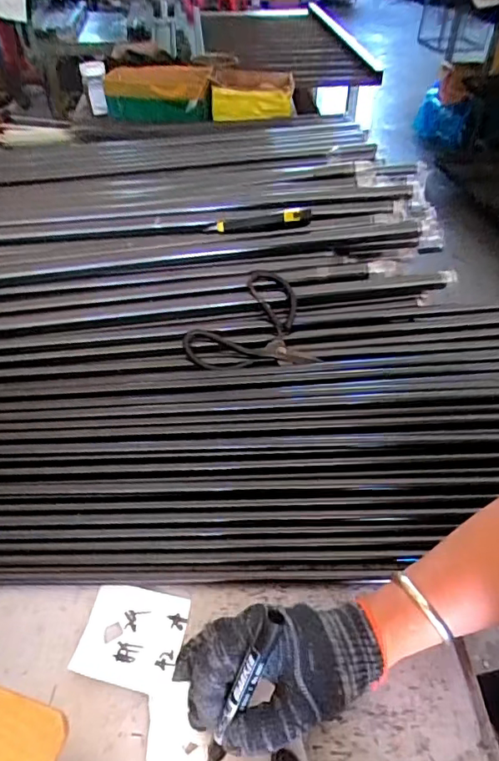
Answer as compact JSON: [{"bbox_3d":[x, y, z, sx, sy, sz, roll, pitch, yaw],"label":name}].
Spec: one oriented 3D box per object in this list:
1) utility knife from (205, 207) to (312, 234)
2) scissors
[{"bbox_3d":[0.015,-0.233,0.719,0.151,0.019,0.029,-7,46,-7],"label":"utility knife"},{"bbox_3d":[-0.010,-0.074,0.635,0.155,0.014,0.152,-13,63,-10],"label":"scissors"}]

